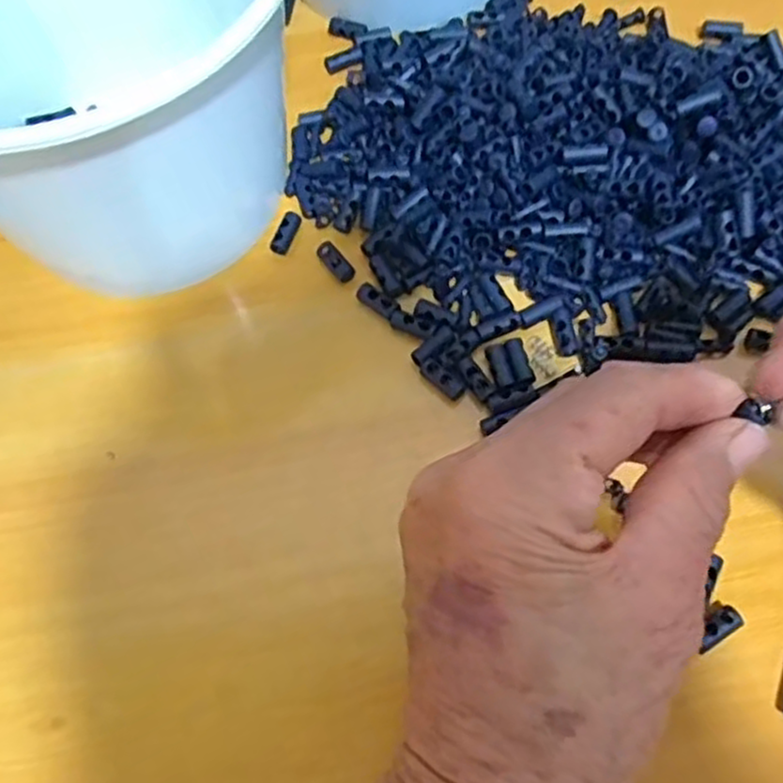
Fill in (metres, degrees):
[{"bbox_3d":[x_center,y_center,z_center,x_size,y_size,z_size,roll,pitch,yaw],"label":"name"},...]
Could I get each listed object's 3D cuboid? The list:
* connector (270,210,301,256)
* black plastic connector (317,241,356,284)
[{"bbox_3d":[-0.045,-0.068,0.309,0.008,0.007,0.019,21,71,11],"label":"connector"},{"bbox_3d":[-0.024,-0.055,0.303,0.008,0.004,0.020,-39,71,-14],"label":"black plastic connector"}]

